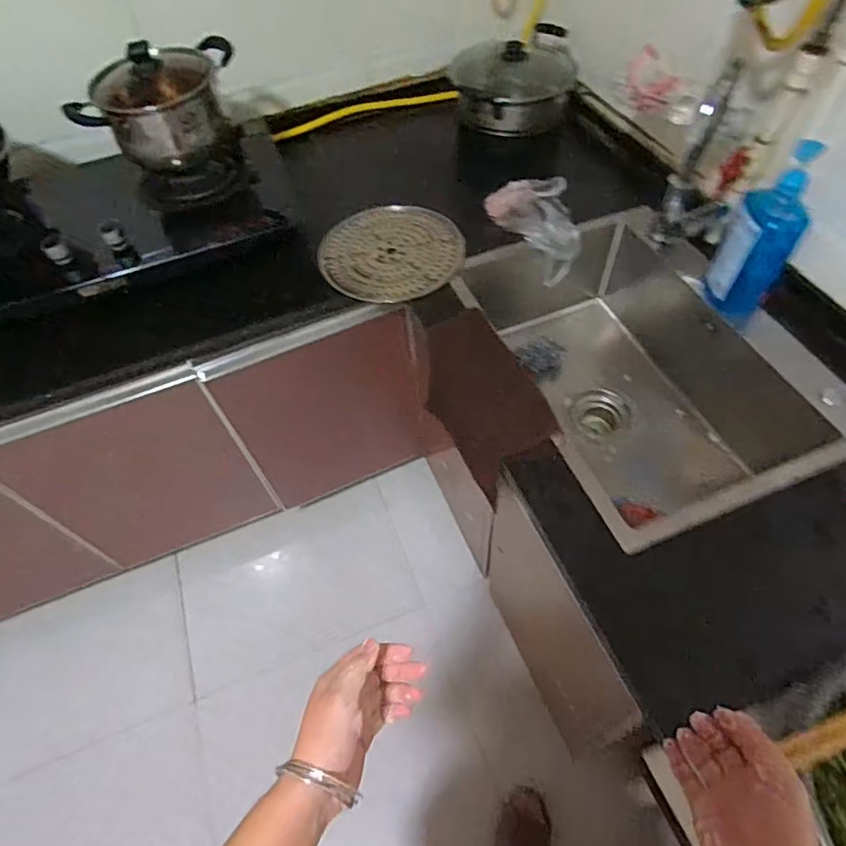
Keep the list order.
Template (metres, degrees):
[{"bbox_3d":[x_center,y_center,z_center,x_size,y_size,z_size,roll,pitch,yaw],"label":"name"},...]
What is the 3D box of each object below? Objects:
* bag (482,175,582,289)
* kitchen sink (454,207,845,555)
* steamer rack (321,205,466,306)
[{"bbox_3d":[0.207,-0.388,1.071,0.109,0.156,0.194,-25,57,-12],"label":"bag"},{"bbox_3d":[0.347,-0.064,0.972,0.433,0.233,0.576,-22,56,-10],"label":"kitchen sink"},{"bbox_3d":[-0.056,-0.327,1.055,0.264,0.022,0.245,-2,55,3],"label":"steamer rack"}]

